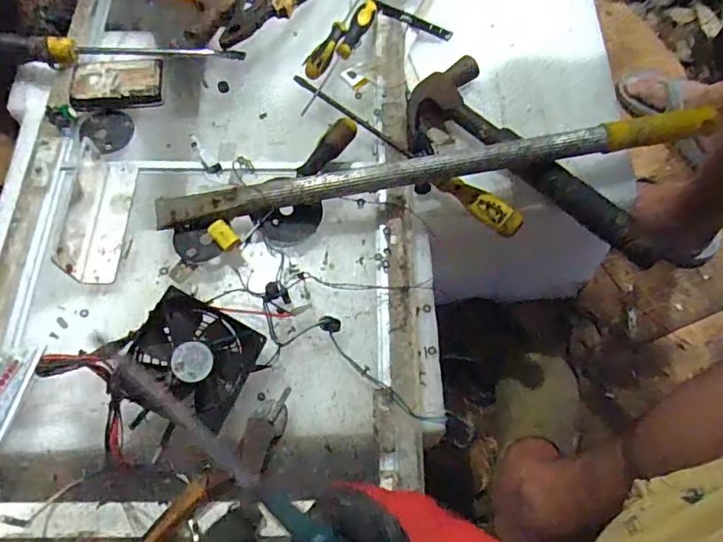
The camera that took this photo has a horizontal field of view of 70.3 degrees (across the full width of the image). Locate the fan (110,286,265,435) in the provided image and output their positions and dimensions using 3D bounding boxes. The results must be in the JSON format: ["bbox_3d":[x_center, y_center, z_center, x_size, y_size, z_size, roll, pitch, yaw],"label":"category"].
[{"bbox_3d":[-0.141,0.074,0.424,0.093,0.023,0.094,34,72,-17],"label":"fan"}]

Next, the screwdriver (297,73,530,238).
[{"bbox_3d":[0.039,-0.127,0.536,0.293,0.022,0.024,37,72,14],"label":"screwdriver"}]

